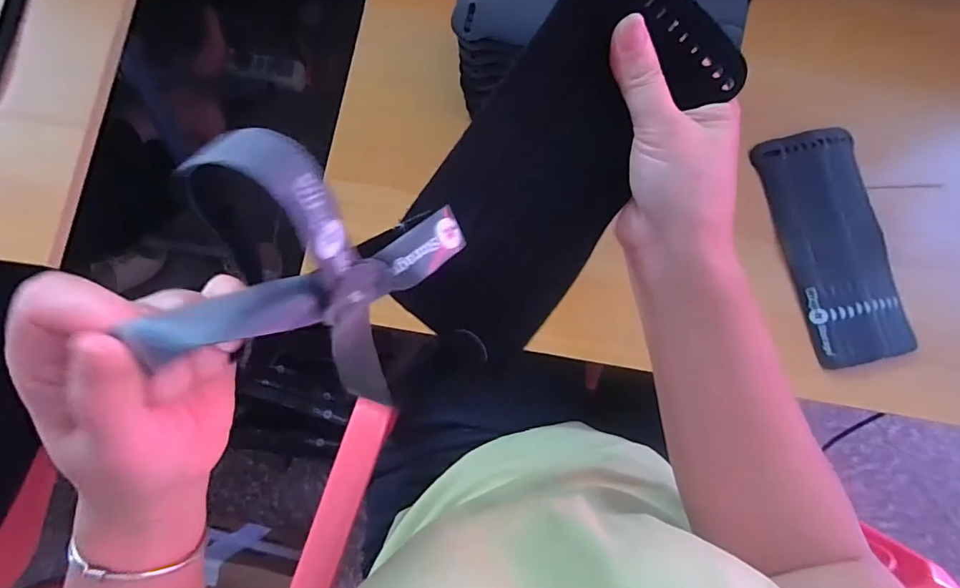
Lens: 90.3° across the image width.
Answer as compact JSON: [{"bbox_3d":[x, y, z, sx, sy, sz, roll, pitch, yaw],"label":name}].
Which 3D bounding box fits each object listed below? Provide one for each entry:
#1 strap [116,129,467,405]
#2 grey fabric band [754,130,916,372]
[{"bbox_3d":[-0.057,-0.005,0.185,0.066,0.102,0.086,23,82,5],"label":"strap"},{"bbox_3d":[0.305,-0.043,0.408,0.087,0.010,0.199,-11,82,-6],"label":"grey fabric band"}]

